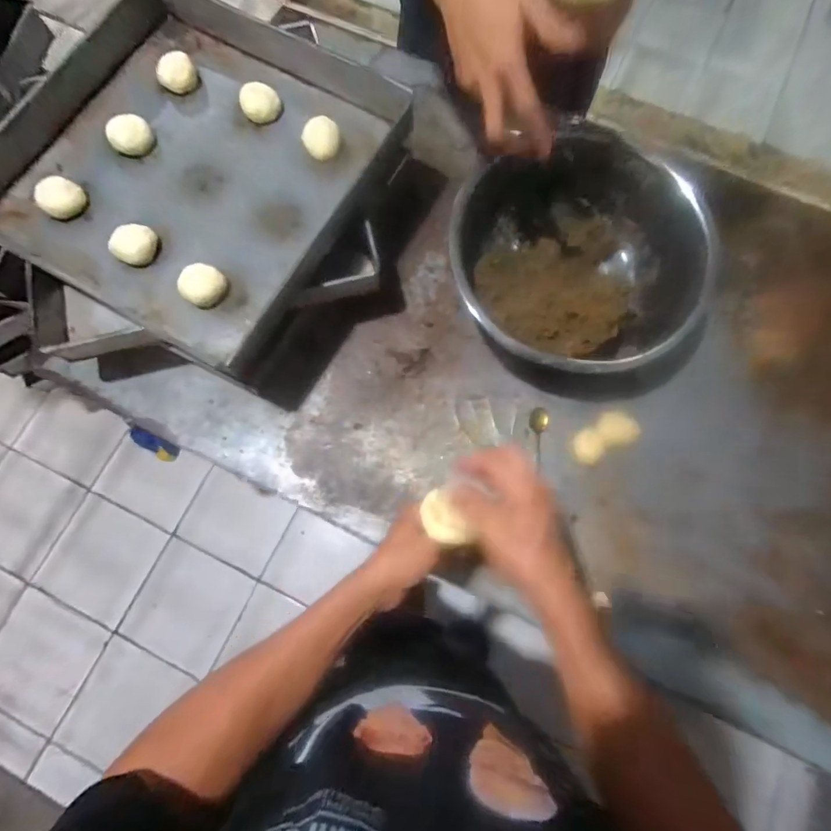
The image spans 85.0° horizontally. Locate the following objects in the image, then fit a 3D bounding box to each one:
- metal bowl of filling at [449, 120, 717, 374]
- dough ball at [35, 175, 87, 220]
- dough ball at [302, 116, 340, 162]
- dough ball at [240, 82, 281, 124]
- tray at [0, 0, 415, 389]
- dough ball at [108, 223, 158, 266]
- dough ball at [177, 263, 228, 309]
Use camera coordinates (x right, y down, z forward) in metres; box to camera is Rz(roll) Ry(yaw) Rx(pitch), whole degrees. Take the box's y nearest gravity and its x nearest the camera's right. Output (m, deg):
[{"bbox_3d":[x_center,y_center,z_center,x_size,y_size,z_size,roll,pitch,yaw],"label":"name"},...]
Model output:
[{"bbox_3d":[0.222,-0.220,0.666,0.334,0.134,0.330,0,76,0],"label":"metal bowl of filling"},{"bbox_3d":[-0.487,-0.299,0.624,0.053,0.027,0.054,0,78,1],"label":"dough ball"},{"bbox_3d":[-0.135,-0.398,0.652,0.051,0.033,0.042,-14,78,-2],"label":"dough ball"},{"bbox_3d":[-0.228,-0.460,0.667,0.054,0.028,0.050,0,78,1],"label":"dough ball"},{"bbox_3d":[-0.308,-0.356,0.634,0.514,0.061,0.470,29,80,7],"label":"tray"},{"bbox_3d":[-0.377,-0.228,0.608,0.045,0.031,0.055,23,79,6],"label":"dough ball"},{"bbox_3d":[-0.278,-0.169,0.598,0.054,0.040,0.051,0,78,1],"label":"dough ball"}]

